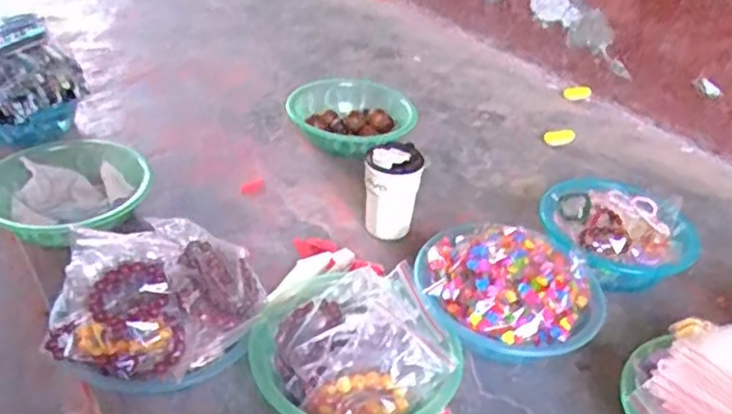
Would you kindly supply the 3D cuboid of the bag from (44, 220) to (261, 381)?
[{"bbox_3d":[-0.239,0.103,0.769,0.231,0.085,0.179,1,35,-7],"label":"bag"}]

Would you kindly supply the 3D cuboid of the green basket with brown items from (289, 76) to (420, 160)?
[{"bbox_3d":[-0.011,-0.172,1.288,0.216,0.089,0.211,4,35,-3],"label":"green basket with brown items"}]

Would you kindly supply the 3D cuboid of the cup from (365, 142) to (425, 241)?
[{"bbox_3d":[0.038,-0.021,1.016,0.083,0.146,0.073,7,35,2],"label":"cup"}]

